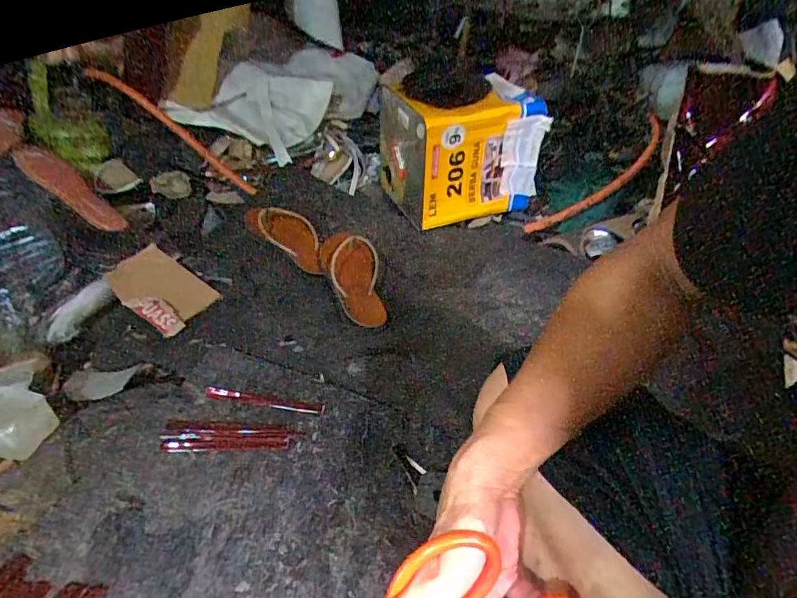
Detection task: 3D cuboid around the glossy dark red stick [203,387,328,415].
[{"bbox_3d":[-0.163,0.123,0.599,0.143,0.006,0.017,6,32,3],"label":"glossy dark red stick"}]

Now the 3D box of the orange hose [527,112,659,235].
[{"bbox_3d":[0.485,-0.289,1.112,0.515,0.035,0.103,-39,51,-20],"label":"orange hose"}]

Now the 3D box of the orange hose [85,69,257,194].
[{"bbox_3d":[-0.442,-0.337,0.992,0.355,0.026,0.055,38,31,-20],"label":"orange hose"}]

